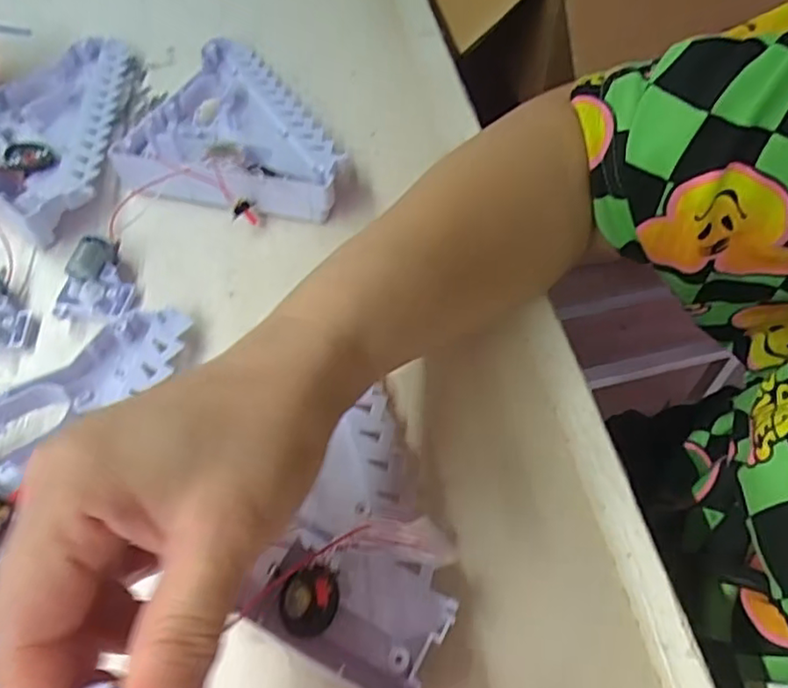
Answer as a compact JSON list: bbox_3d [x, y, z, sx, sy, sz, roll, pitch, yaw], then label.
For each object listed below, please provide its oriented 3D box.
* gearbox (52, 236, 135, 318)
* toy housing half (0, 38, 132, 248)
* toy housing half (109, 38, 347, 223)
[{"bbox_3d":[-0.162,-0.038,0.332,0.034,0.016,0.045,-6,57,-2],"label":"gearbox"},{"bbox_3d":[-0.238,-0.143,0.396,0.106,0.027,0.182,-6,57,-2],"label":"toy housing half"},{"bbox_3d":[-0.091,-0.151,0.398,0.131,0.031,0.153,7,57,6],"label":"toy housing half"}]

